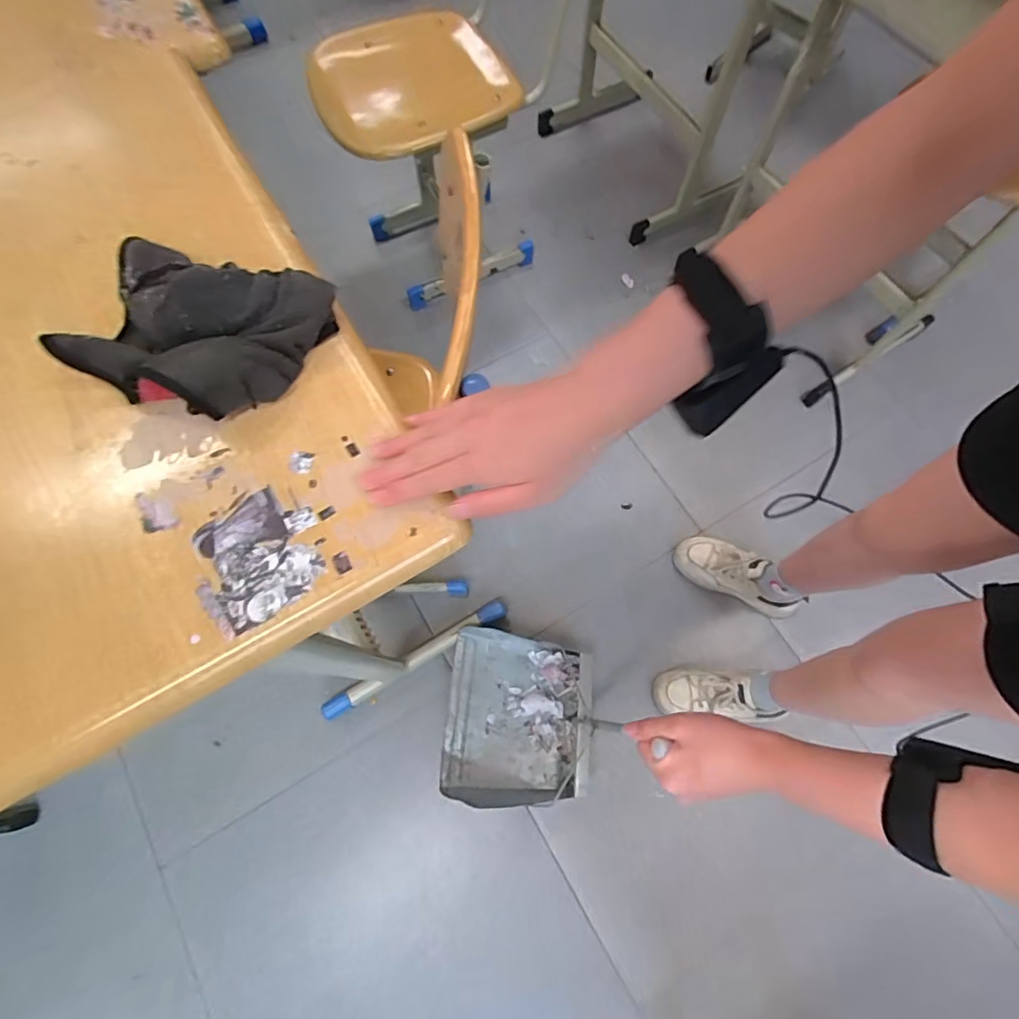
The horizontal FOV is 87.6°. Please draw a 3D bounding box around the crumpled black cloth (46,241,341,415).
[{"bbox_3d":[-0.215,-0.128,0.368,0.156,0.047,0.116,13,72,4],"label":"crumpled black cloth"}]

